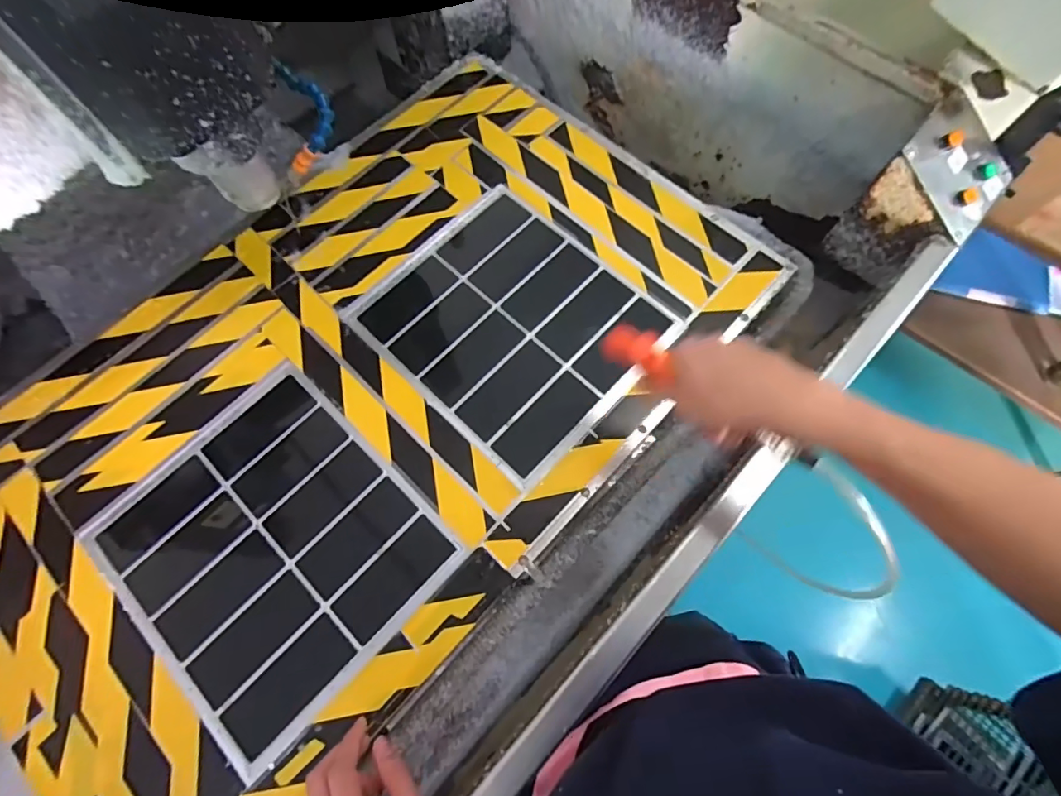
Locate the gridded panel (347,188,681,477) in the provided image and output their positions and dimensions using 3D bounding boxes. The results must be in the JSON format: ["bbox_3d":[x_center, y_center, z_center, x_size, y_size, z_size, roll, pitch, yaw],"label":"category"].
[{"bbox_3d":[-0.023,-0.102,0.623,0.317,0.009,0.285,42,76,13],"label":"gridded panel"}]

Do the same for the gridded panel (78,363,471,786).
[{"bbox_3d":[-0.277,0.161,0.547,0.314,0.024,0.278,42,76,13],"label":"gridded panel"}]

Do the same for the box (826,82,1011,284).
[{"bbox_3d":[0.478,-0.241,0.614,0.118,0.145,0.150,42,76,13],"label":"box"}]

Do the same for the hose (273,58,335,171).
[{"bbox_3d":[-0.253,-0.310,0.554,0.069,0.054,0.097,-23,71,-7],"label":"hose"}]

